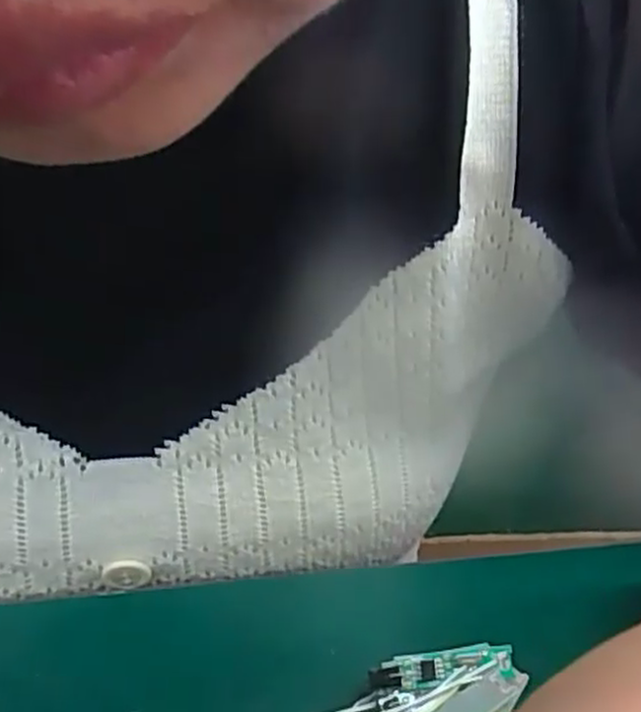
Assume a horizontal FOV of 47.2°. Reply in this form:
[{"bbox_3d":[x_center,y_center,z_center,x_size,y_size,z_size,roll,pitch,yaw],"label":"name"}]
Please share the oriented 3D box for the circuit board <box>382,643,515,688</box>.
[{"bbox_3d":[0.034,0.080,0.191,0.034,0.004,0.008,-1,32,-8],"label":"circuit board"}]

